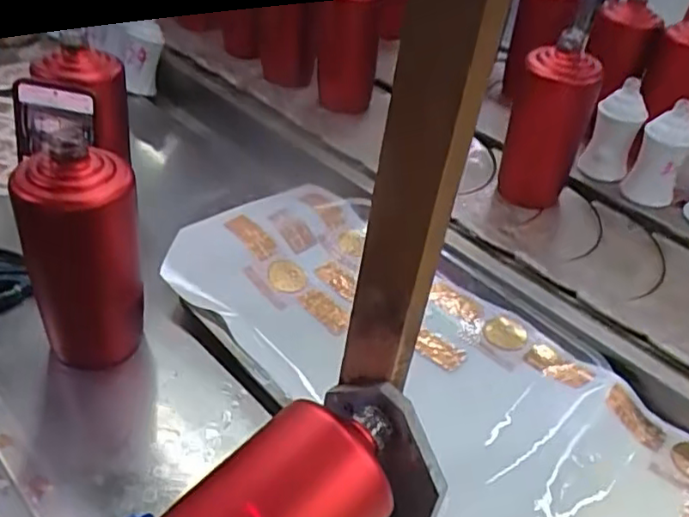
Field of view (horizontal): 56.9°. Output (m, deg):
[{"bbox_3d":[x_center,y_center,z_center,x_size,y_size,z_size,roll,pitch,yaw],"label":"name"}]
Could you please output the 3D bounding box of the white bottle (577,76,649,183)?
[{"bbox_3d":[0.341,-0.160,0.814,0.045,0.118,0.056,-13,43,-23],"label":"white bottle"}]

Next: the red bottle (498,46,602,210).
[{"bbox_3d":[0.237,-0.152,0.748,0.088,0.178,0.087,16,40,11],"label":"red bottle"}]

